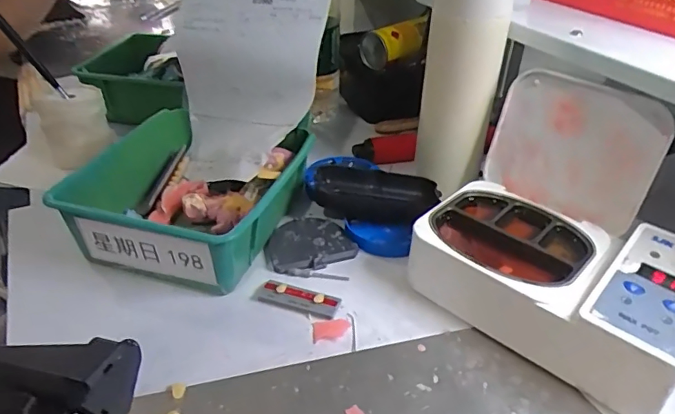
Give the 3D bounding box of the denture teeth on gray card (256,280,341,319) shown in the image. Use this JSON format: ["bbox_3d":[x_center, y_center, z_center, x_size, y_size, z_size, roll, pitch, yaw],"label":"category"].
[{"bbox_3d":[-0.029,0.069,0.386,0.063,0.005,0.020,12,36,13],"label":"denture teeth on gray card"}]

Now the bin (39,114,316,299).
[{"bbox_3d":[-0.122,-0.014,0.442,0.160,0.064,0.175,11,36,12],"label":"bin"}]

